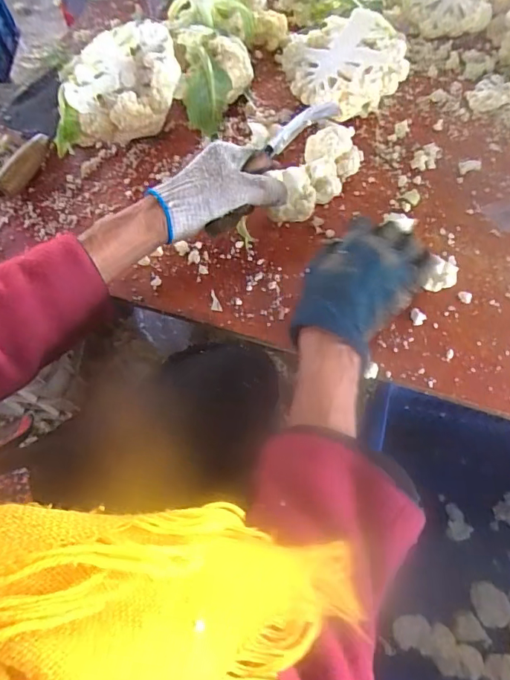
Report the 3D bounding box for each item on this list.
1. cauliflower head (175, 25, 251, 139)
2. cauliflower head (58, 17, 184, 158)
[{"bbox_3d":[-0.053,-0.333,0.594,0.096,0.071,0.108,-3,65,-1],"label":"cauliflower head"},{"bbox_3d":[-0.167,-0.297,0.567,0.149,0.094,0.122,-8,65,-3],"label":"cauliflower head"}]

